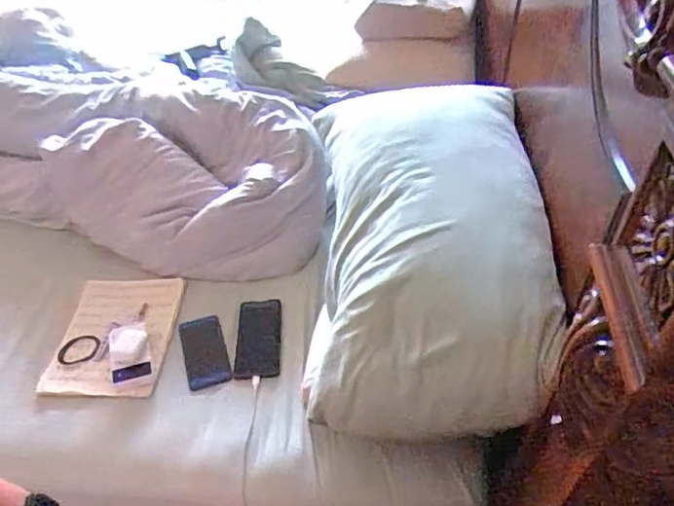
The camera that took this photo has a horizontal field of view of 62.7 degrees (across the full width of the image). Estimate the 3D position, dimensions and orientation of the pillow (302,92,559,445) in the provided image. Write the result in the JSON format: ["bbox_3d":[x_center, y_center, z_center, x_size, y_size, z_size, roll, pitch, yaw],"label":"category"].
[{"bbox_3d":[0.115,-0.043,0.851,0.367,0.130,0.641,-21,50,22],"label":"pillow"}]

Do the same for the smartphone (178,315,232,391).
[{"bbox_3d":[-0.226,0.170,0.946,0.071,0.008,0.133,-20,56,-5],"label":"smartphone"}]

